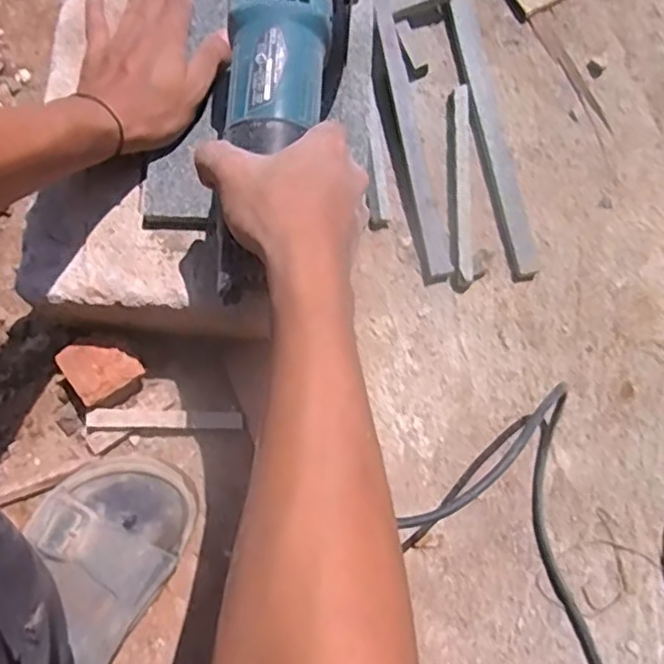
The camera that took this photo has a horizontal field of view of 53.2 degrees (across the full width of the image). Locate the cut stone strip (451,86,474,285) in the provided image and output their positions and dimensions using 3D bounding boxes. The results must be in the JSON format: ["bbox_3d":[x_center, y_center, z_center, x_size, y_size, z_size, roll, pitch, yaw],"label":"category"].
[{"bbox_3d":[0.113,-0.130,0.569,0.015,0.022,0.178,2,76,1],"label":"cut stone strip"}]

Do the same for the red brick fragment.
[{"bbox_3d":[-0.182,0.027,0.524,0.048,0.039,0.047,-38,79,-8],"label":"red brick fragment"}]

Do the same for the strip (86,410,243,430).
[{"bbox_3d":[-0.130,0.069,0.522,0.117,0.009,0.013,3,76,-13],"label":"strip"}]

